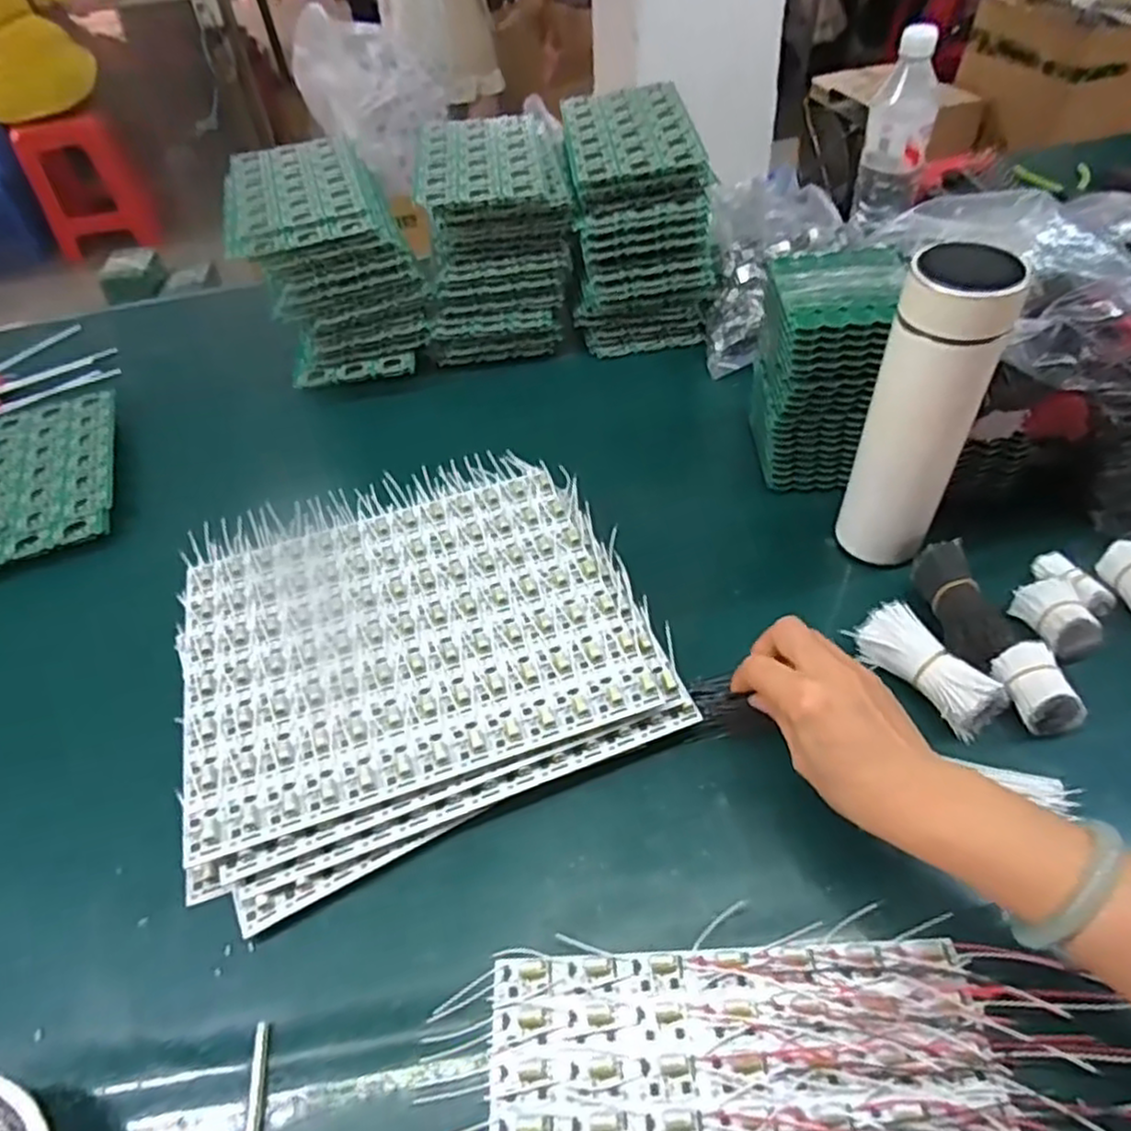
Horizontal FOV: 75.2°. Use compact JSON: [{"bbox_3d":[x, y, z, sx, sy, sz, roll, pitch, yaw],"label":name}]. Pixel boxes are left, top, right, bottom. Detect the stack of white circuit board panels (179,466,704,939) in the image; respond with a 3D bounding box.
[{"bbox_3d":[-0.107,0.054,0.527,0.315,0.046,0.294,-18,48,-11],"label":"stack of white circuit board panels"}]

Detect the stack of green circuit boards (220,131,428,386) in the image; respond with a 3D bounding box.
[{"bbox_3d":[-0.252,-0.318,0.767,0.153,0.154,0.223,-21,49,-14],"label":"stack of green circuit boards"}]

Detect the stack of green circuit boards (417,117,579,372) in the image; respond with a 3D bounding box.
[{"bbox_3d":[-0.074,-0.349,0.785,0.150,0.172,0.190,-7,47,-1],"label":"stack of green circuit boards"}]

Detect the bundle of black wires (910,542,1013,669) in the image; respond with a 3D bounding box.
[{"bbox_3d":[0.278,0.026,0.516,0.037,0.028,0.095,-5,47,0],"label":"bundle of black wires"}]

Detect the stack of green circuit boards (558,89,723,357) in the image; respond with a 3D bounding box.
[{"bbox_3d":[0.075,-0.368,0.790,0.138,0.192,0.192,-6,47,0],"label":"stack of green circuit boards"}]

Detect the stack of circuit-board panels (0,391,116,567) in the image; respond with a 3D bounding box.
[{"bbox_3d":[-0.501,-0.081,0.703,0.140,0.030,0.226,-19,48,-13],"label":"stack of circuit-board panels"}]

